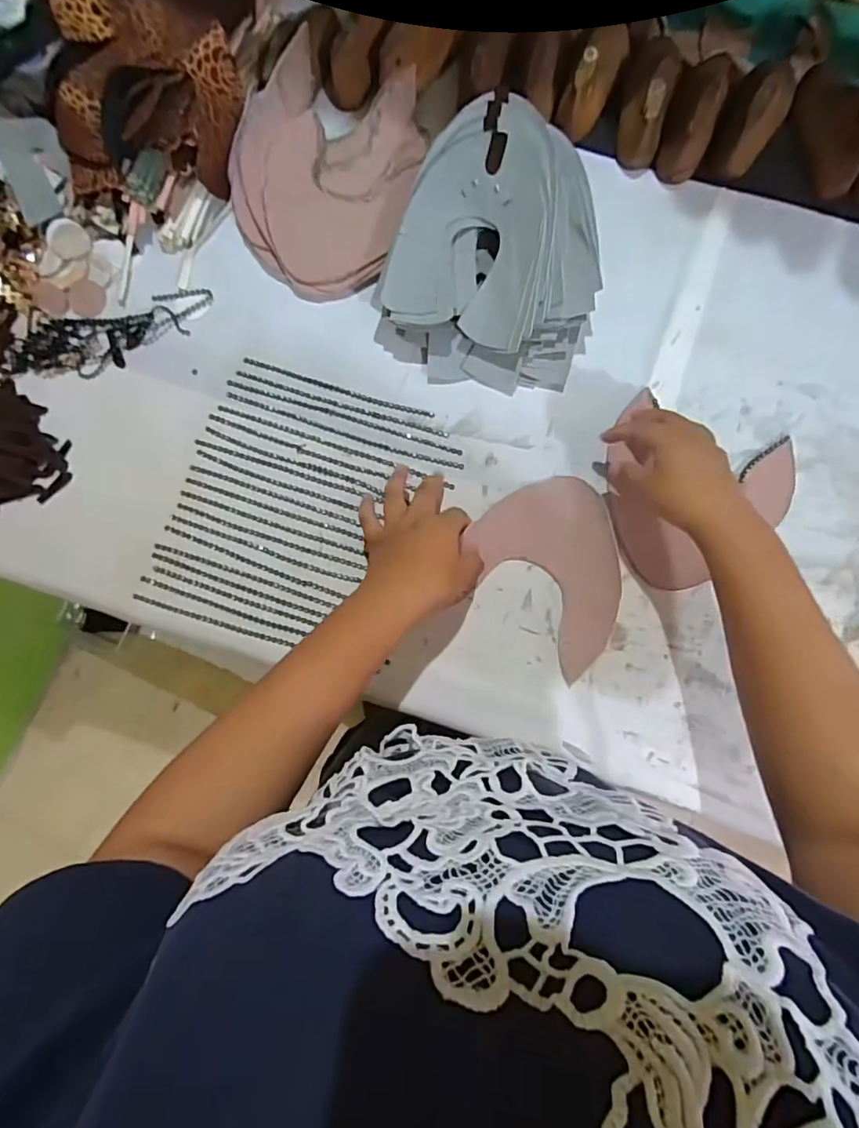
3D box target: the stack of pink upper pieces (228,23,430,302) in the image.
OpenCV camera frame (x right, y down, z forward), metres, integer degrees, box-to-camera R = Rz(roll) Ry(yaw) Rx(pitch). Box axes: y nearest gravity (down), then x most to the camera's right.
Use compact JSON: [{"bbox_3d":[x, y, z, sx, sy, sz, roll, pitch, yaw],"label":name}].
[{"bbox_3d":[-0.098,-0.378,0.514,0.180,0.040,0.234,11,83,3],"label":"stack of pink upper pieces"}]

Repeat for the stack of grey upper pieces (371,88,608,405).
[{"bbox_3d":[0.065,-0.278,0.477,0.191,0.079,0.215,19,84,4],"label":"stack of grey upper pieces"}]

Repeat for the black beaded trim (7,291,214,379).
[{"bbox_3d":[-0.312,-0.224,0.517,0.199,0.007,0.062,-17,82,0],"label":"black beaded trim"}]

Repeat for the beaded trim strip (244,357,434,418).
[{"bbox_3d":[-0.087,-0.168,0.506,0.190,0.005,0.007,18,84,4],"label":"beaded trim strip"}]

